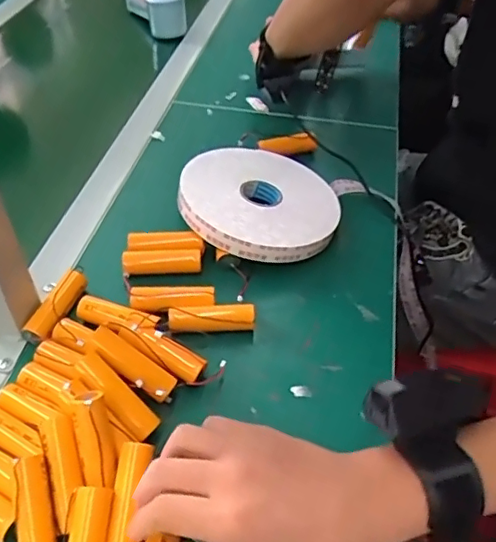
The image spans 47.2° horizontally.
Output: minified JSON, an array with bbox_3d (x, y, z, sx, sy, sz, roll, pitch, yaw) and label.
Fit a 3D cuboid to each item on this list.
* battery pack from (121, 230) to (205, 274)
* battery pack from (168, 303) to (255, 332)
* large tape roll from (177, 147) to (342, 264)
[{"bbox_3d":[-0.077,-0.018,0.523,0.071,0.019,0.040,0,45,-2],"label":"battery pack"},{"bbox_3d":[-0.030,0.040,0.474,0.070,0.022,0.021,-2,46,-4],"label":"battery pack"},{"bbox_3d":[0.013,-0.070,0.562,0.151,0.019,0.155,10,45,-10],"label":"large tape roll"}]

